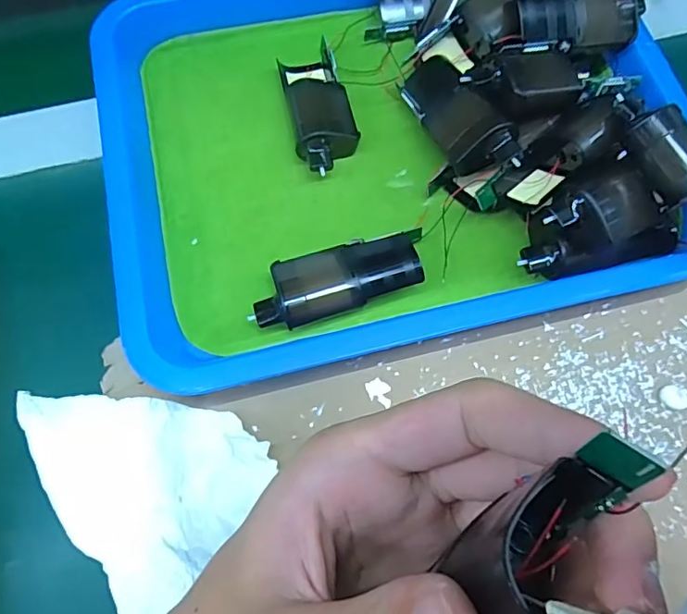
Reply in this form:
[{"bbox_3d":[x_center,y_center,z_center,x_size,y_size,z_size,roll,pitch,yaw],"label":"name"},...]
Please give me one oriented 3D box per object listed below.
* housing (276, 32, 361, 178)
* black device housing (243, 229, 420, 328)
[{"bbox_3d":[-0.015,-0.122,0.327,0.036,0.021,0.091,-13,70,-3],"label":"housing"},{"bbox_3d":[-0.001,-0.014,0.288,0.095,0.024,0.037,-19,70,-5],"label":"black device housing"}]

